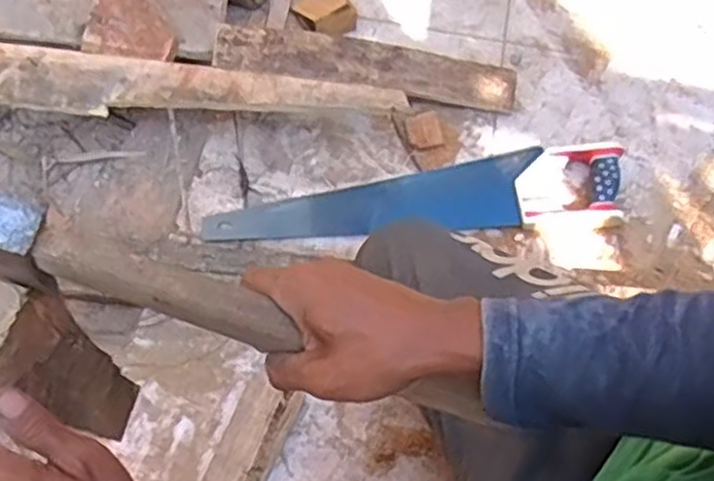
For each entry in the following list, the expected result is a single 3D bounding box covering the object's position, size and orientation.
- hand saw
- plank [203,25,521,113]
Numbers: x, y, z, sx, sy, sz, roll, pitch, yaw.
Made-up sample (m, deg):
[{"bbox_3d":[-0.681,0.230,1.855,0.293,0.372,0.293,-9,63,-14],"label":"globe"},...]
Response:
[{"bbox_3d":[0.079,-0.059,0.917,0.536,0.031,0.113,-4,64,-5],"label":"hand saw"},{"bbox_3d":[0.015,-0.233,0.954,0.394,0.016,0.079,6,70,-9],"label":"plank"}]

